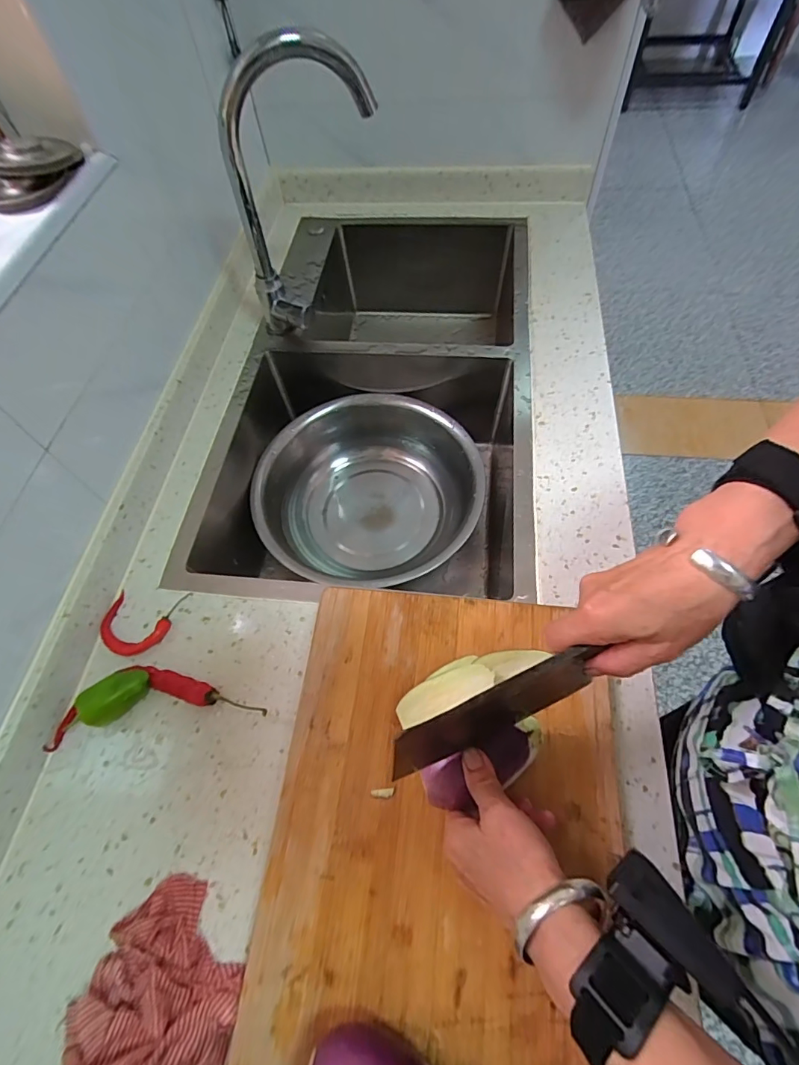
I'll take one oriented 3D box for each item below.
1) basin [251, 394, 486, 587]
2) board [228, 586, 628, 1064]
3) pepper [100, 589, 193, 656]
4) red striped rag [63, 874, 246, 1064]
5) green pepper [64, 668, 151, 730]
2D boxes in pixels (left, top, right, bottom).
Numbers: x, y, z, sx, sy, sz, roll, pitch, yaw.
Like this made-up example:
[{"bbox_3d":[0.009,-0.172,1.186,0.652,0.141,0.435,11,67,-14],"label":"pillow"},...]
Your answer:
[{"bbox_3d":[-0.050,-0.058,0.743,0.318,0.097,0.332,-2,61,3],"label":"basin"},{"bbox_3d":[0.038,0.242,0.405,0.284,0.022,0.387,4,61,6],"label":"board"},{"bbox_3d":[-0.282,0.098,0.512,0.087,0.013,0.071,3,61,6],"label":"pepper"},{"bbox_3d":[-0.186,0.343,0.350,0.111,0.043,0.121,-27,62,-11],"label":"red striped rag"},{"bbox_3d":[-0.279,0.161,0.462,0.070,0.038,0.039,-41,66,-17],"label":"green pepper"}]

